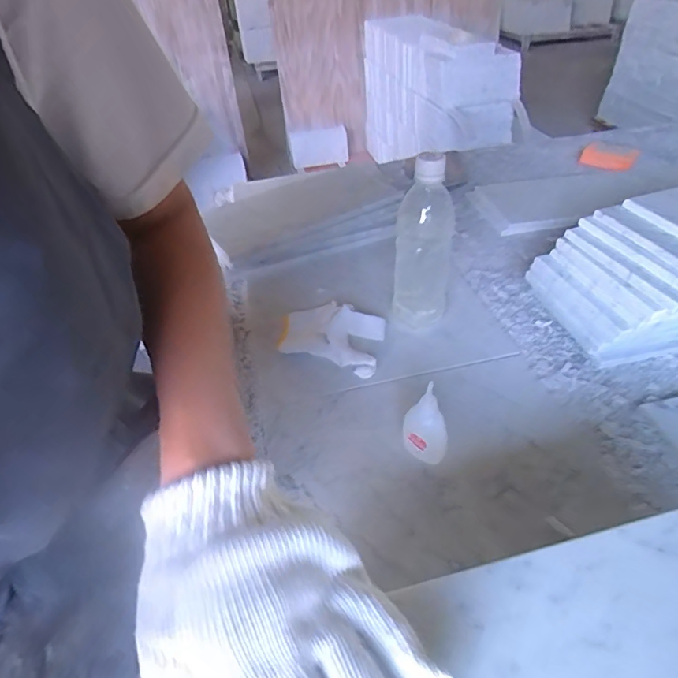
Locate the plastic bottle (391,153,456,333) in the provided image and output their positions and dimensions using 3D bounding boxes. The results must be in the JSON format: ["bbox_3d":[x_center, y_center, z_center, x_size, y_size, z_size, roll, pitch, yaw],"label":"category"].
[{"bbox_3d":[0.099,-0.106,0.532,0.064,0.209,0.066,8,42,13],"label":"plastic bottle"}]

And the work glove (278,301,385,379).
[{"bbox_3d":[-0.007,-0.009,0.557,0.137,0.035,0.091,17,45,23],"label":"work glove"}]

